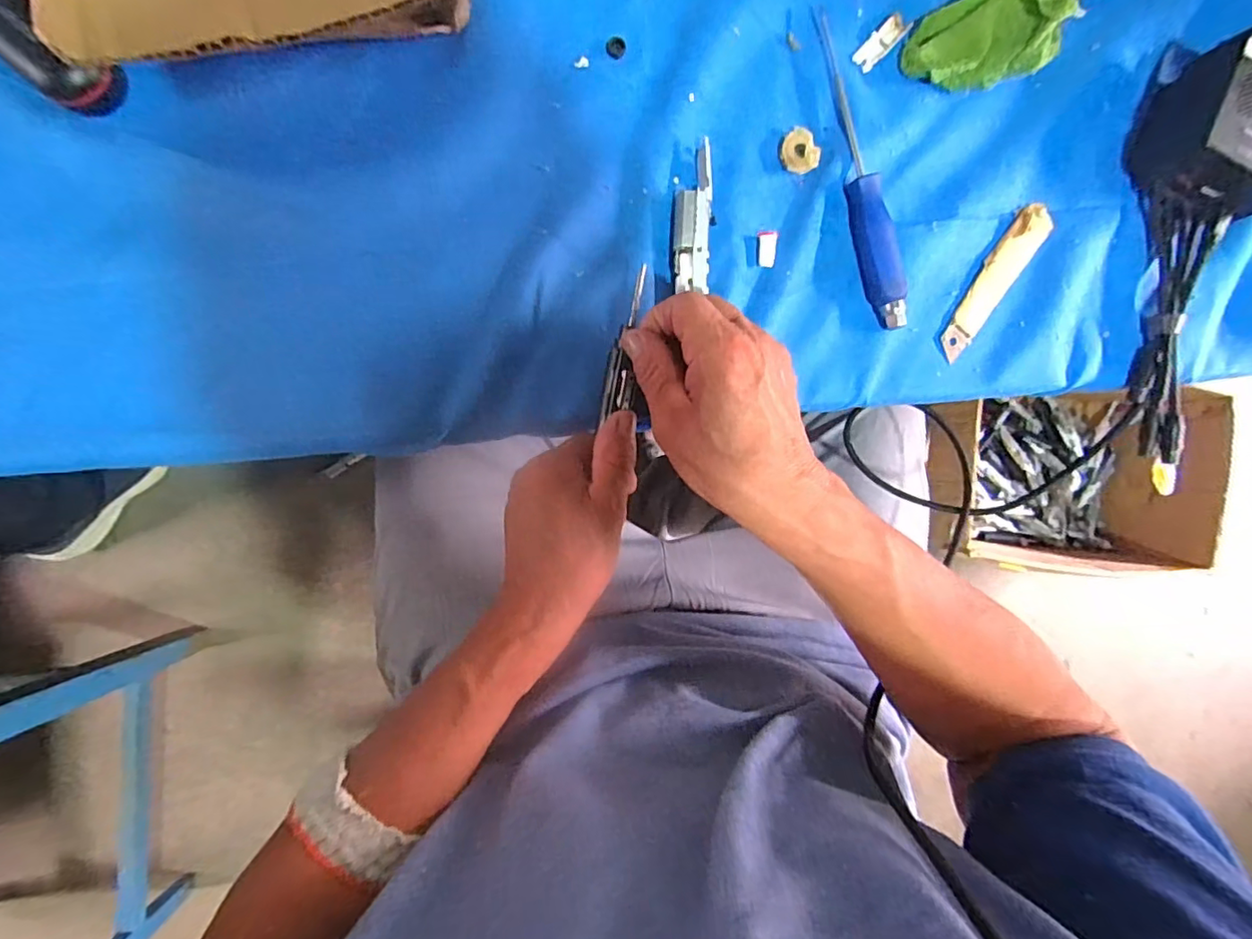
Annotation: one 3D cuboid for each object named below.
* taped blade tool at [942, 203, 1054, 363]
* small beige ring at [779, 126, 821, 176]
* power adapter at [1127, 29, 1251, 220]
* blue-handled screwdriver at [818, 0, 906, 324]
[{"bbox_3d":[0.234,-0.118,0.354,0.023,0.005,0.107,33,88,-6],"label":"taped blade tool"},{"bbox_3d":[0.104,-0.190,0.337,0.024,0.005,0.025,0,92,-6],"label":"small beige ring"},{"bbox_3d":[0.371,-0.205,0.344,0.075,0.048,0.079,24,89,-6],"label":"power adapter"},{"bbox_3d":[0.142,-0.177,0.337,0.020,0.015,0.186,-14,93,-6],"label":"blue-handled screwdriver"}]

